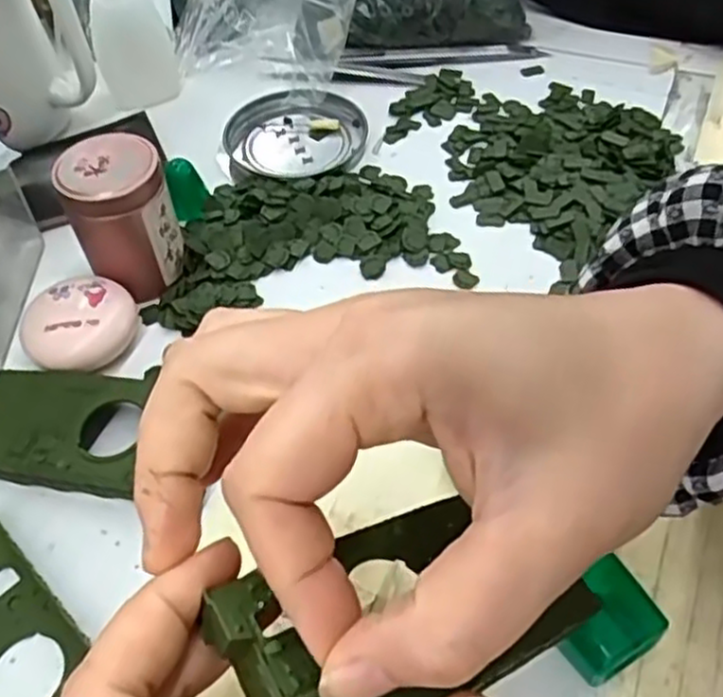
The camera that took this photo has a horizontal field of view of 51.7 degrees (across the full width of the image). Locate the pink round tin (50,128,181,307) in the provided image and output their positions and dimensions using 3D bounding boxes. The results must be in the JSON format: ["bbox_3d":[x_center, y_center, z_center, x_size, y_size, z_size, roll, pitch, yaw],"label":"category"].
[{"bbox_3d":[-0.108,-0.060,0.339,0.043,0.060,0.039,-21,54,-14],"label":"pink round tin"}]

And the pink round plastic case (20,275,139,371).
[{"bbox_3d":[-0.123,-0.010,0.328,0.048,0.019,0.039,-34,58,-22],"label":"pink round plastic case"}]

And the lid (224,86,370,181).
[{"bbox_3d":[-0.039,-0.123,0.429,0.077,0.014,0.077,-1,52,1],"label":"lid"}]

